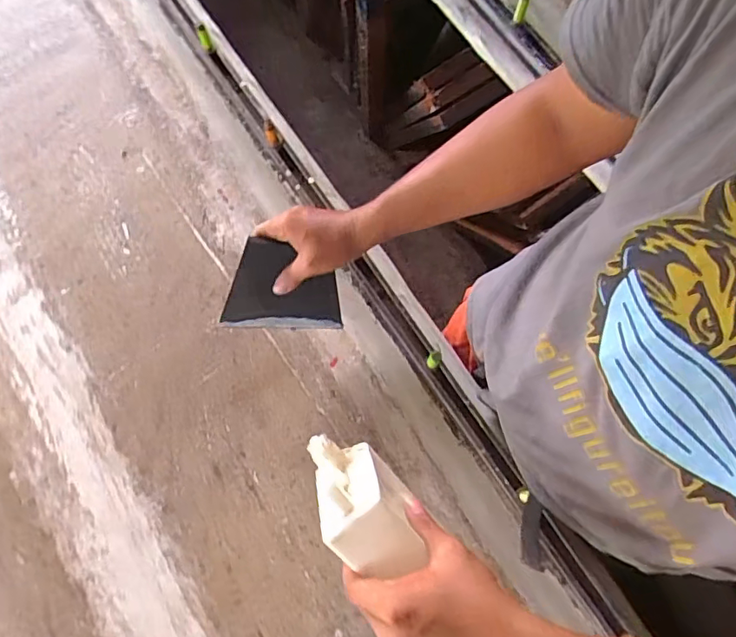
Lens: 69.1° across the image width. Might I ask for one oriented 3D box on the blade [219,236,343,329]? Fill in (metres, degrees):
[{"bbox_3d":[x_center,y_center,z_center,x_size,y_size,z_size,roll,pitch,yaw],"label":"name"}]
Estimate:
[{"bbox_3d":[-0.095,-0.035,0.630,0.137,0.005,0.109,5,116,-17],"label":"blade"}]

